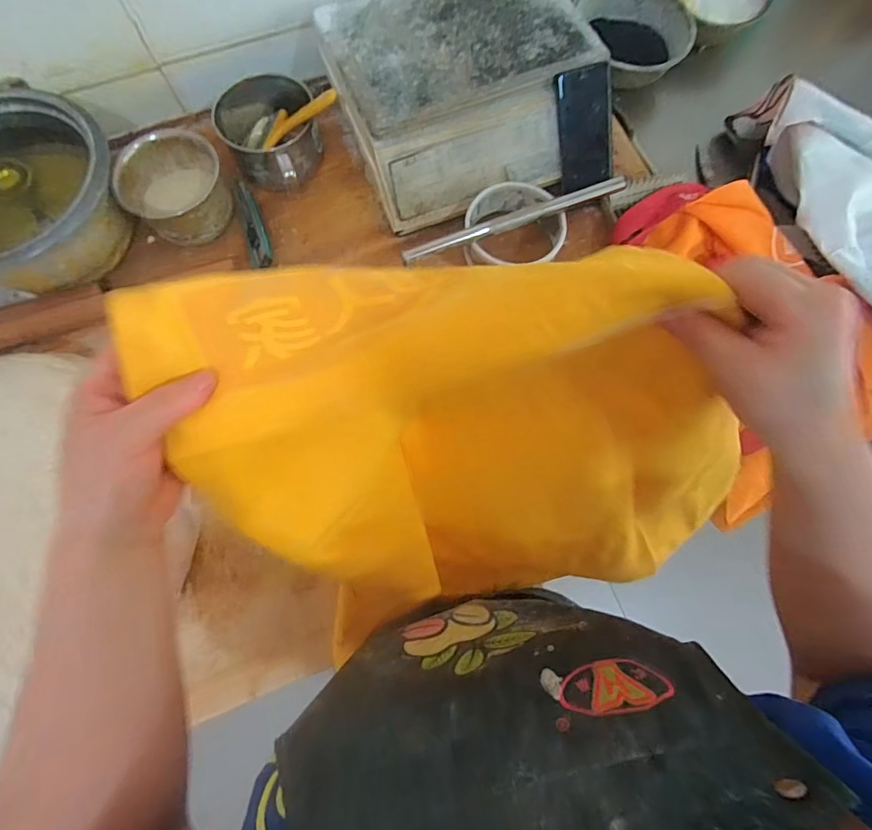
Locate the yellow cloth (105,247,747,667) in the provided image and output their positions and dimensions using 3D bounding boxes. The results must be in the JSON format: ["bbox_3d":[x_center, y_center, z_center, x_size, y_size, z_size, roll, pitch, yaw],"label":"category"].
[{"bbox_3d":[0.028,0.018,0.394,0.422,0.296,0.231,-7,76,-3],"label":"yellow cloth"}]

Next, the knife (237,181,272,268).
[{"bbox_3d":[-0.248,-0.261,0.629,0.028,0.015,0.139,-16,77,-5],"label":"knife"}]

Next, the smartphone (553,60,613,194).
[{"bbox_3d":[0.196,-0.375,0.612,0.071,0.135,0.010,-14,32,6],"label":"smartphone"}]

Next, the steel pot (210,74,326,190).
[{"bbox_3d":[-0.231,-0.384,0.631,0.132,0.092,0.133,0,76,-1],"label":"steel pot"}]

